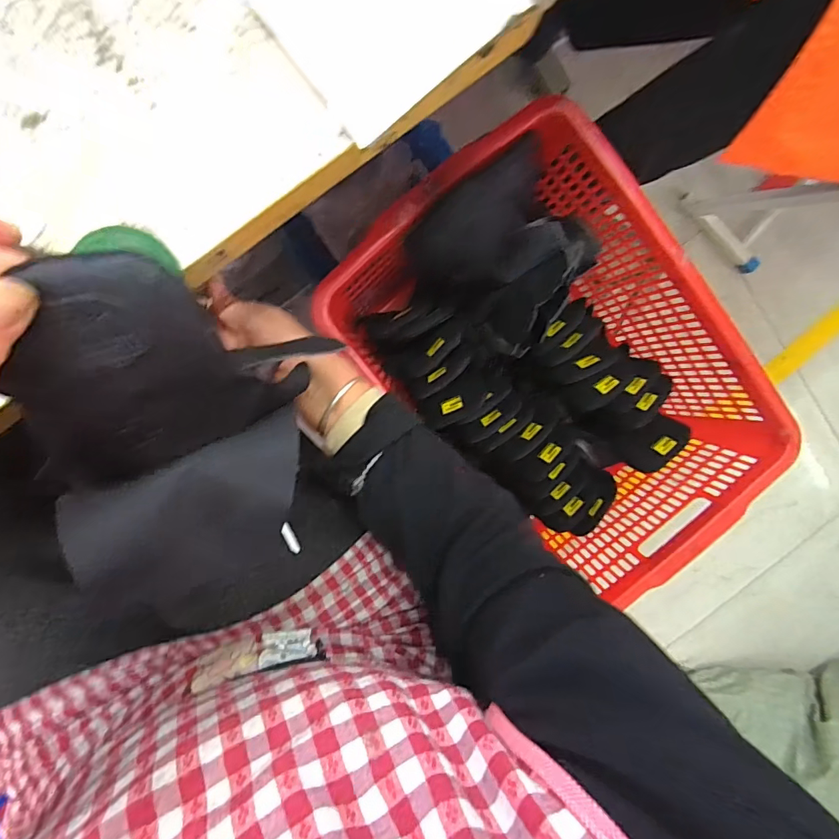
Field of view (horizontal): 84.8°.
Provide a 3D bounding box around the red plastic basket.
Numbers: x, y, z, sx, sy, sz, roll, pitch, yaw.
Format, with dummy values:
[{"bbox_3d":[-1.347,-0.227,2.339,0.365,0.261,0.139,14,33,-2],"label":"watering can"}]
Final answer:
[{"bbox_3d":[0.202,-0.077,0.678,0.371,0.220,0.581,-45,99,2],"label":"red plastic basket"}]

